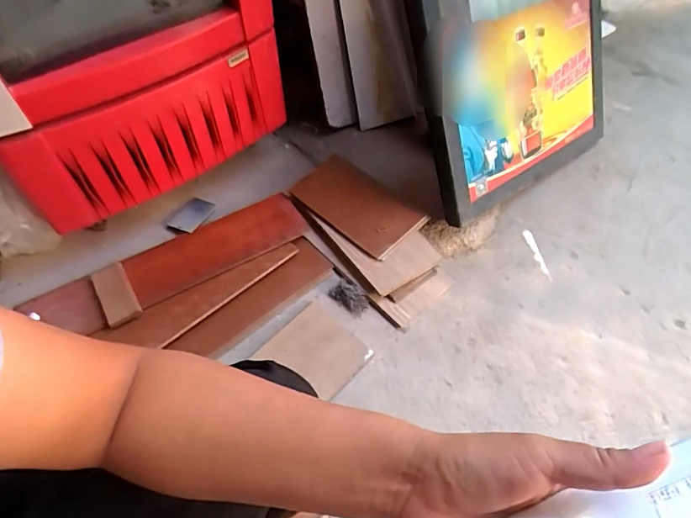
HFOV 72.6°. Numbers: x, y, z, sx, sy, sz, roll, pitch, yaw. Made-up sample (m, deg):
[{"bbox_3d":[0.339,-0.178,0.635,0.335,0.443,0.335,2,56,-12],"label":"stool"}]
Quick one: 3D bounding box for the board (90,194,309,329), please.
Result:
[{"bbox_3d":[-0.310,-0.019,1.021,0.443,0.020,0.160,-29,60,-18],"label":"board"}]

